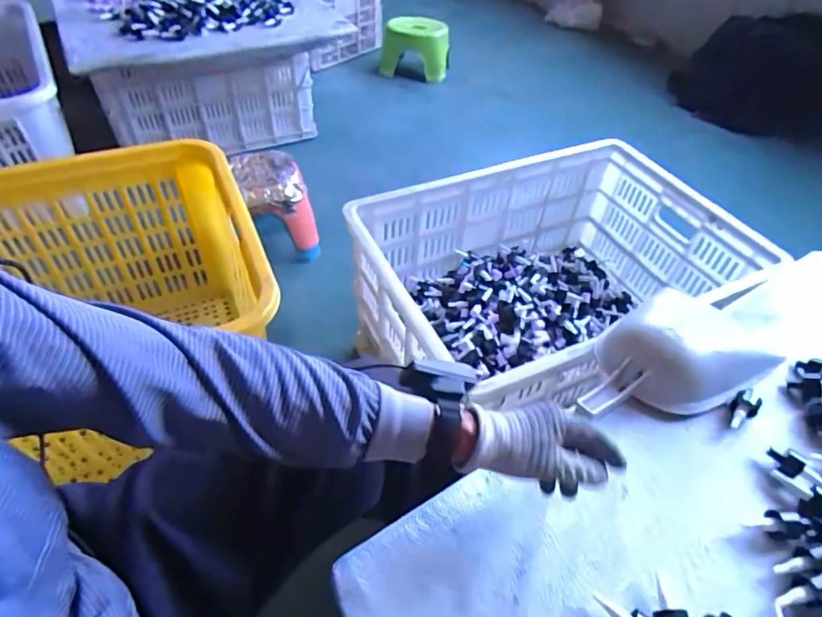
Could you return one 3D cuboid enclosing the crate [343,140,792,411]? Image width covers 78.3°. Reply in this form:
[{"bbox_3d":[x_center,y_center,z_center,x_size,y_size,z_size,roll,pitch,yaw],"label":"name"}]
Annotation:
[{"bbox_3d":[0.259,-0.045,1.026,0.691,0.299,0.480,-20,51,-19],"label":"crate"}]

